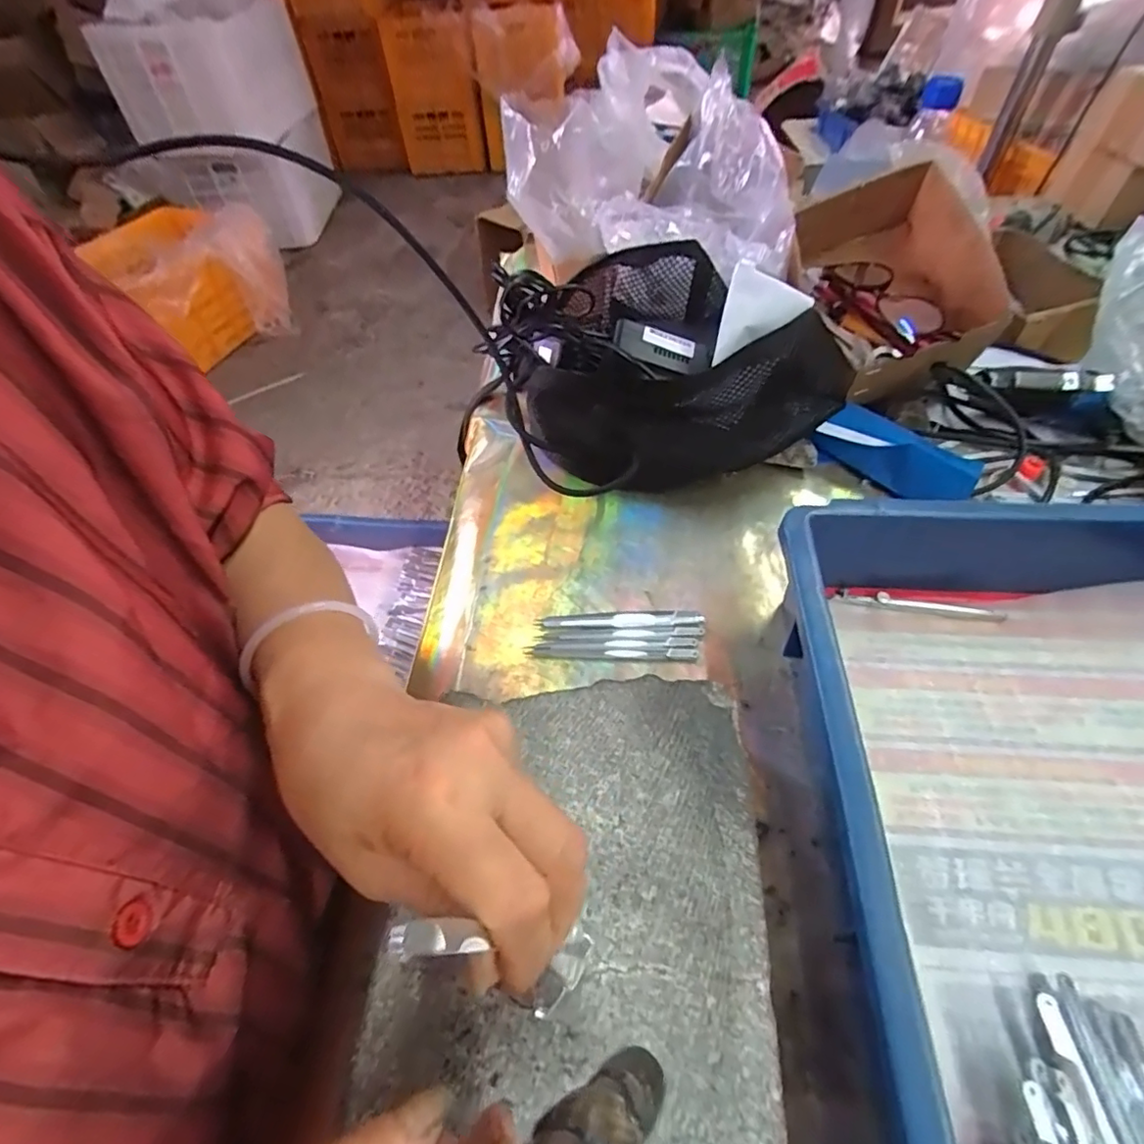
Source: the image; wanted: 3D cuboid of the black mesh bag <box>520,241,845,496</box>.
[{"bbox_3d":[0.087,-0.166,0.451,0.226,0.120,0.175,3,53,7],"label":"black mesh bag"}]

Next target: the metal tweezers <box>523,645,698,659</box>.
[{"bbox_3d":[0.024,0.050,0.359,0.107,0.004,0.008,0,52,5],"label":"metal tweezers"}]

